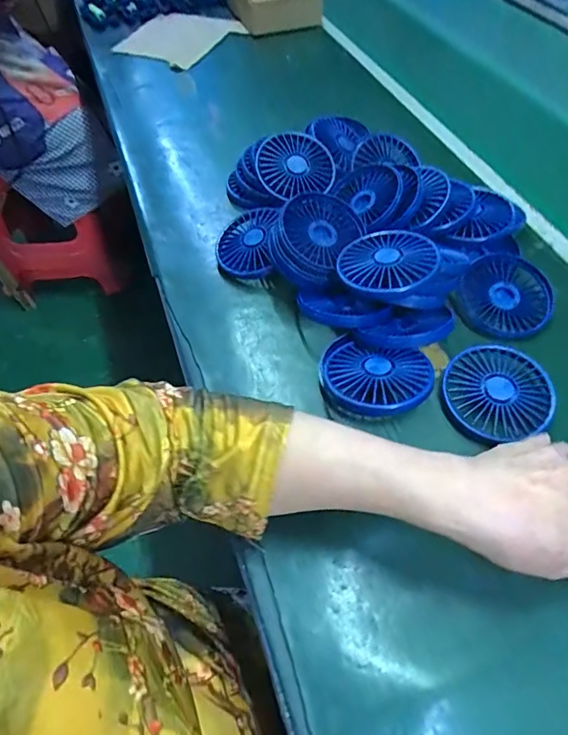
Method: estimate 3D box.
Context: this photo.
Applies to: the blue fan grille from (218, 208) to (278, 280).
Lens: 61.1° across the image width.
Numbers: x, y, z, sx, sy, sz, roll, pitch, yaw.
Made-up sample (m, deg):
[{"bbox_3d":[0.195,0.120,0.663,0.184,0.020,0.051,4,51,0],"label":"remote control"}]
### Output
[{"bbox_3d":[-0.039,-0.134,0.513,0.070,0.019,0.087,-2,67,23],"label":"blue fan grille"}]

